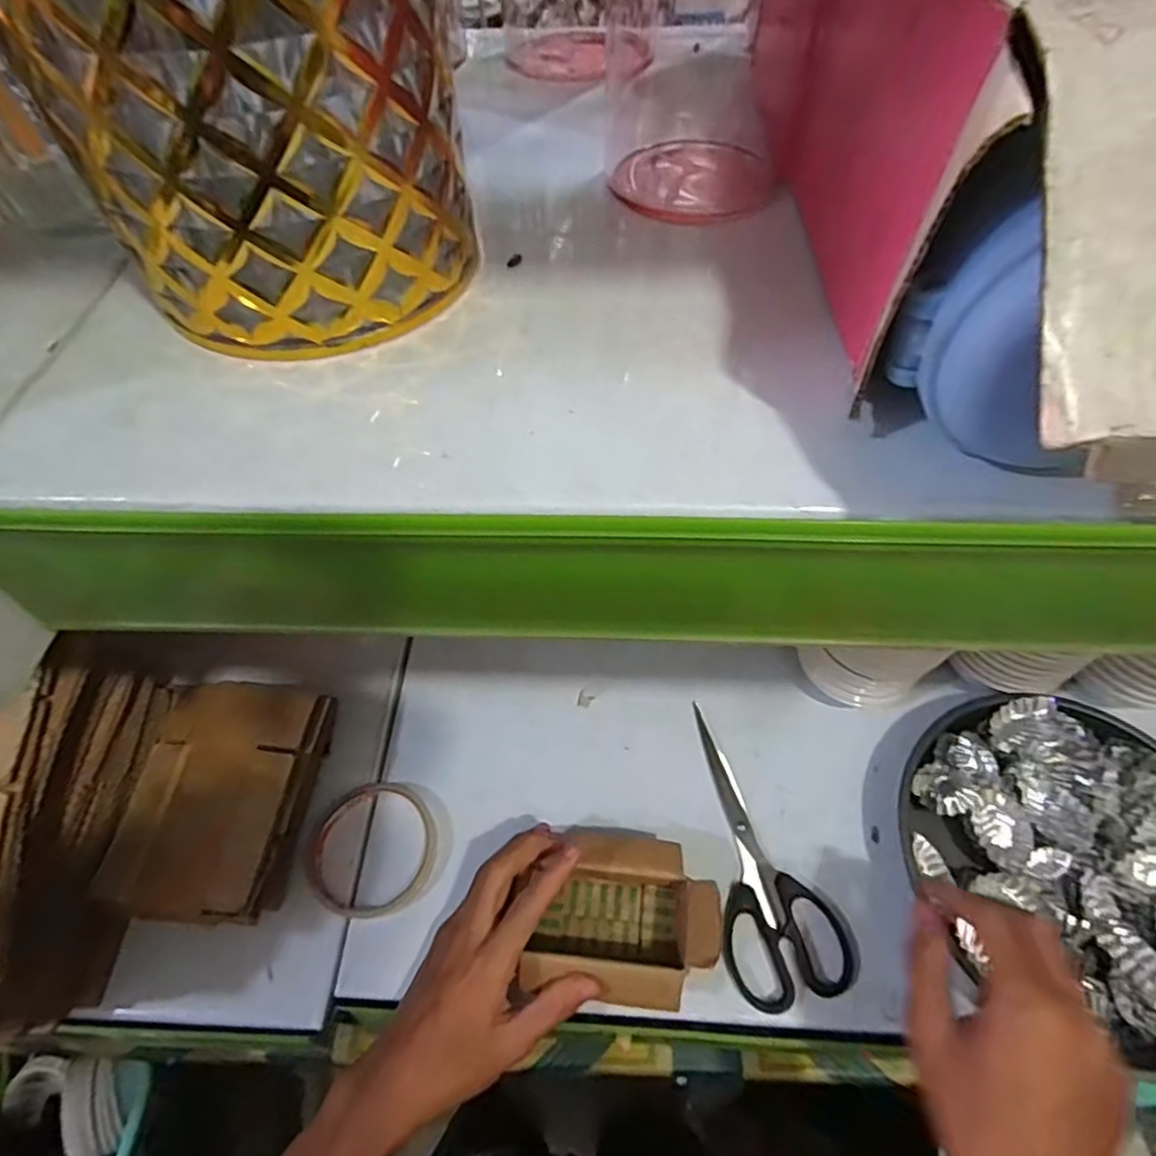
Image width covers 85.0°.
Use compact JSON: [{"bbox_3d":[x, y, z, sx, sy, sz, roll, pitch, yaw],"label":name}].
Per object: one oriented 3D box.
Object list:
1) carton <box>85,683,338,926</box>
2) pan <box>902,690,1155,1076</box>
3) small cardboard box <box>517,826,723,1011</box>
[{"bbox_3d":[-0.234,0.153,0.431,0.103,0.064,0.144,2,57,3],"label":"carton"},{"bbox_3d":[0.322,0.179,0.411,0.209,0.042,0.185,23,61,15],"label":"pan"},{"bbox_3d":[0.029,0.204,0.384,0.100,0.067,0.089,11,58,9],"label":"small cardboard box"}]

